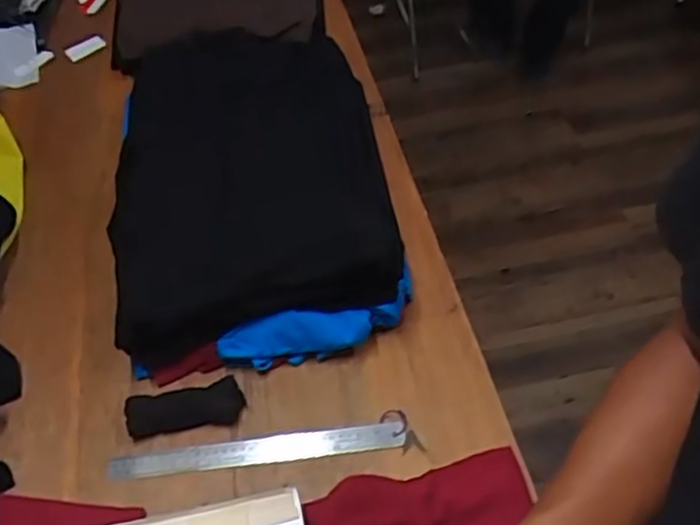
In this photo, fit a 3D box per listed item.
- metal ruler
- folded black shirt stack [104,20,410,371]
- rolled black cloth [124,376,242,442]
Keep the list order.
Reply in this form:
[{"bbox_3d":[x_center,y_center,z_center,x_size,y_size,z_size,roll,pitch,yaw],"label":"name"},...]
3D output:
[{"bbox_3d":[-0.100,0.205,0.774,0.318,0.007,0.031,-7,58,-2],"label":"metal ruler"},{"bbox_3d":[-0.133,-0.133,0.970,0.355,0.111,0.544,-12,52,-5],"label":"folded black shirt stack"},{"bbox_3d":[-0.185,0.162,0.794,0.128,0.026,0.046,-9,51,-2],"label":"rolled black cloth"}]

